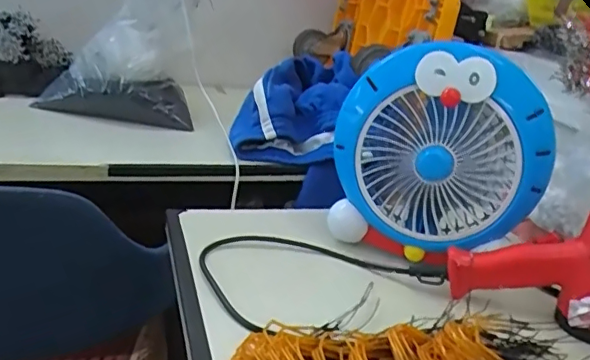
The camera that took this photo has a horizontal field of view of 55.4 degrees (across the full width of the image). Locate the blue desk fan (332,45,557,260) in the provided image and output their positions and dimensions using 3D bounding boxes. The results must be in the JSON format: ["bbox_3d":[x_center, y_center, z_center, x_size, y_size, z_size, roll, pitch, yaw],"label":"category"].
[{"bbox_3d":[0.169,-0.028,0.665,0.241,0.235,0.087,17,23,25],"label":"blue desk fan"}]

